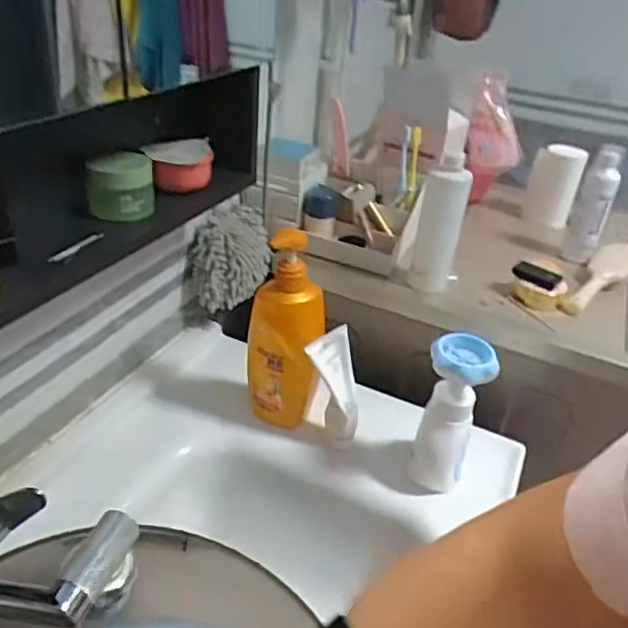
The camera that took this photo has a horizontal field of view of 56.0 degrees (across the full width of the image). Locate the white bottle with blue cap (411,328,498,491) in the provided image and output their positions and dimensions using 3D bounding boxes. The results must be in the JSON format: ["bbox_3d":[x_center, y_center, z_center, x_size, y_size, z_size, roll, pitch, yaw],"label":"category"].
[{"bbox_3d":[0.151,0.118,0.671,0.064,0.188,0.056,7,32,1],"label":"white bottle with blue cap"}]

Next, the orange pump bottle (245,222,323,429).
[{"bbox_3d":[-0.033,0.026,0.710,0.087,0.256,0.050,2,33,-8],"label":"orange pump bottle"}]

